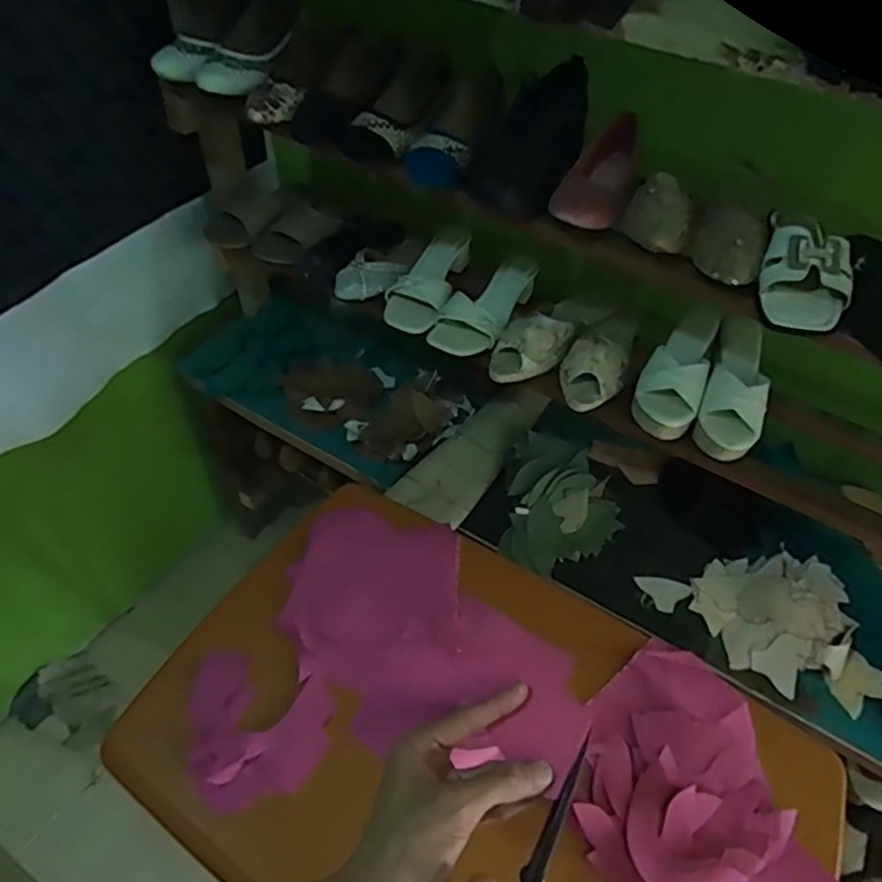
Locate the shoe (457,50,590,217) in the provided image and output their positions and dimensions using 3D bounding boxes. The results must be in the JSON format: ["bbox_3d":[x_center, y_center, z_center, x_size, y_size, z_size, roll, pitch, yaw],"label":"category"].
[{"bbox_3d":[0.115,-0.372,0.789,0.100,0.070,0.241,24,70,16],"label":"shoe"}]

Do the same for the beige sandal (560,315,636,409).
[{"bbox_3d":[0.233,-0.132,0.934,0.088,0.062,0.217,21,51,14],"label":"beige sandal"}]

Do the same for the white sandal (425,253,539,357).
[{"bbox_3d":[0.069,-0.206,0.981,0.090,0.055,0.205,28,53,19],"label":"white sandal"}]

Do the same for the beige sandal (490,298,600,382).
[{"bbox_3d":[0.161,-0.165,0.955,0.234,0.056,0.084,-35,60,-30],"label":"beige sandal"}]

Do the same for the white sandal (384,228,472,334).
[{"bbox_3d":[-0.012,-0.257,1.036,0.094,0.065,0.229,22,64,15],"label":"white sandal"}]

